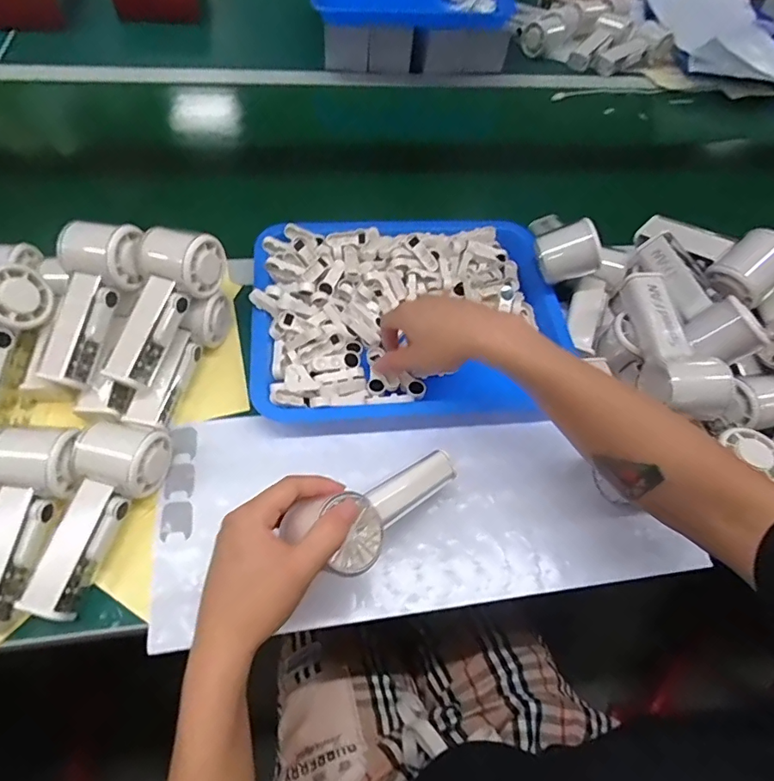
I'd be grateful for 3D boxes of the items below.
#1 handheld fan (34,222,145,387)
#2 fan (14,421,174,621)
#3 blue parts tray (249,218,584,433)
[{"bbox_3d":[-0.273,-0.081,0.439,0.067,0.044,0.152,16,88,5],"label":"handheld fan"},{"bbox_3d":[-0.231,0.098,0.391,0.064,0.046,0.149,11,57,2],"label":"fan"},{"bbox_3d":[0.024,-0.084,0.535,0.330,0.049,0.264,-4,57,-8],"label":"blue parts tray"}]

